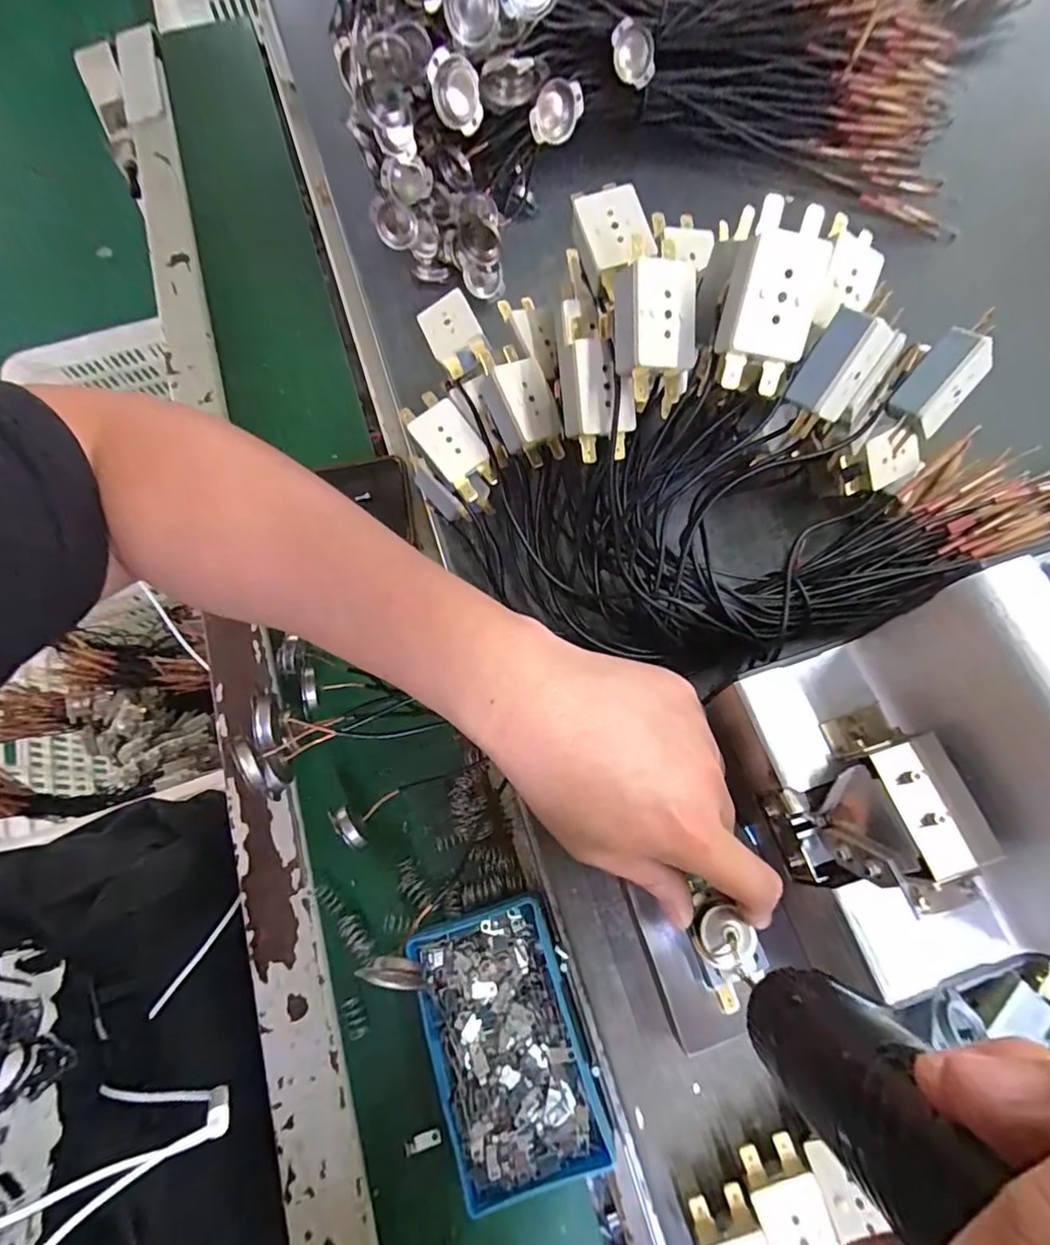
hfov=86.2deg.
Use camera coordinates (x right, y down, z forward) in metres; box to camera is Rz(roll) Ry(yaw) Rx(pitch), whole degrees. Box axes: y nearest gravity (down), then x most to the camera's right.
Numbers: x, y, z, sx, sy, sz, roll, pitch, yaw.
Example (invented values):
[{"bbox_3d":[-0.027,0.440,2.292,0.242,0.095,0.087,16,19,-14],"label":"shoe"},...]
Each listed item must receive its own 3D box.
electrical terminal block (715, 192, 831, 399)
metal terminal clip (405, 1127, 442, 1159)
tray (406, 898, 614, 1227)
[{"bbox_3d":[0.088,-0.117,0.205,0.033,0.018,0.060,-4,111,-11],"label":"electrical terminal block"},{"bbox_3d":[-0.050,0.255,0.276,0.018,0.004,0.007,-17,70,-3],"label":"metal terminal clip"},{"bbox_3d":[-0.009,0.205,0.276,0.070,0.019,0.114,-19,71,-4],"label":"tray"}]

